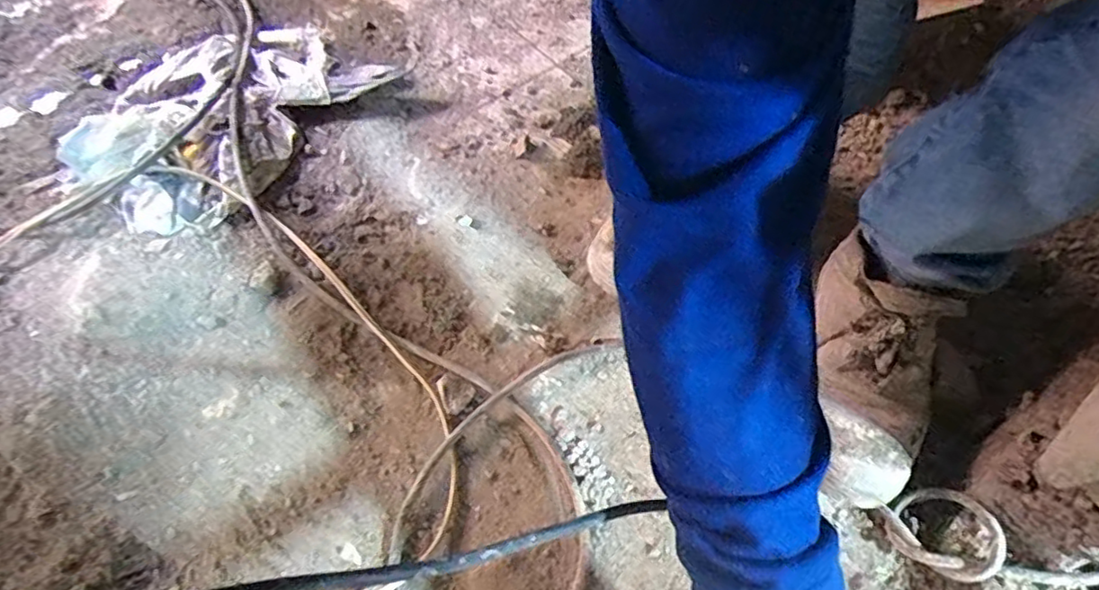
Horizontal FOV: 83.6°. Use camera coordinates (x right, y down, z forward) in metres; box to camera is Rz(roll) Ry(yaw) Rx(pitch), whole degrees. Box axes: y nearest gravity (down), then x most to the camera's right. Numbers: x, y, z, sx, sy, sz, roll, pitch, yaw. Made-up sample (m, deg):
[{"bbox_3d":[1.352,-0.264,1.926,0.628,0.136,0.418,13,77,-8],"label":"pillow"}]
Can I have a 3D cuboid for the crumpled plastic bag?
[{"bbox_3d":[-0.405,-0.237,0.751,0.262,0.083,0.363,26,63,11],"label":"crumpled plastic bag"}]

